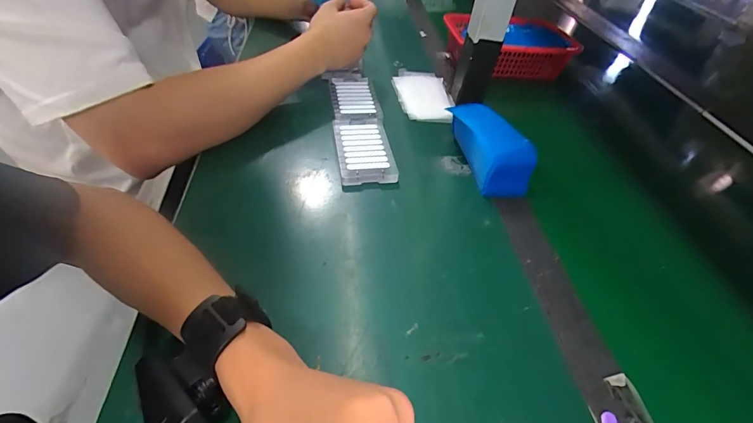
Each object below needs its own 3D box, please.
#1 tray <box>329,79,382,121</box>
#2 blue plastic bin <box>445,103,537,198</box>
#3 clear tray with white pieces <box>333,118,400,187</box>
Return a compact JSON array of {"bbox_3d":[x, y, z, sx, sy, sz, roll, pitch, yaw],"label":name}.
[{"bbox_3d":[-0.031,-0.168,0.553,0.068,0.008,0.118,-3,46,-10],"label":"tray"},{"bbox_3d":[0.142,-0.085,0.479,0.065,0.050,0.148,-6,46,-13],"label":"blue plastic bin"},{"bbox_3d":[-0.017,-0.079,0.477,0.067,0.015,0.121,-3,46,-11],"label":"clear tray with white pieces"}]

